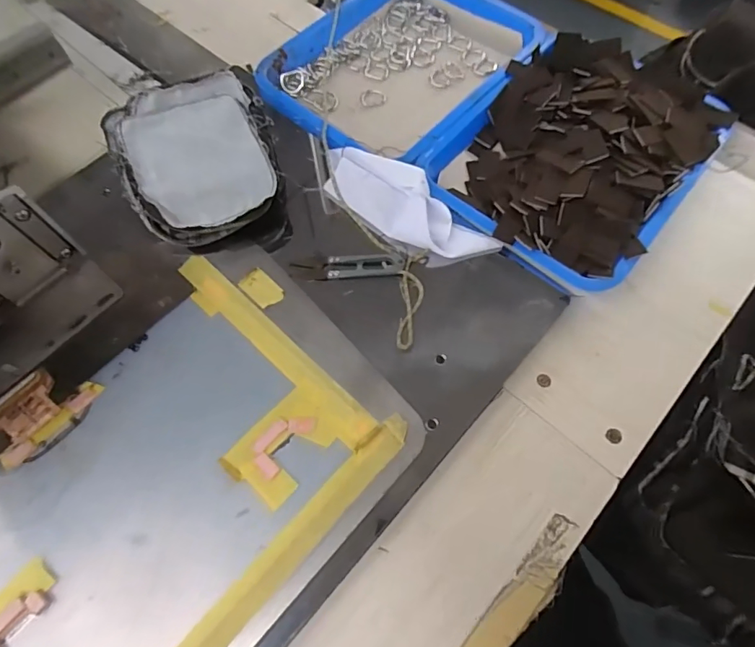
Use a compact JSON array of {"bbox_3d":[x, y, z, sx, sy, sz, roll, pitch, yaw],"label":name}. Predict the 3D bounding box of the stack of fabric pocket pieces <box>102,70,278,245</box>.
[{"bbox_3d":[-0.173,-0.157,0.465,0.152,0.056,0.176,-20,67,-9],"label":"stack of fabric pocket pieces"}]

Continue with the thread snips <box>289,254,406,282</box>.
[{"bbox_3d":[-0.027,-0.053,0.435,0.102,0.007,0.024,-3,66,-2],"label":"thread snips"}]

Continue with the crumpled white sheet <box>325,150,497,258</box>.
[{"bbox_3d":[0.026,-0.110,0.457,0.178,0.028,0.065,36,70,14],"label":"crumpled white sheet"}]

